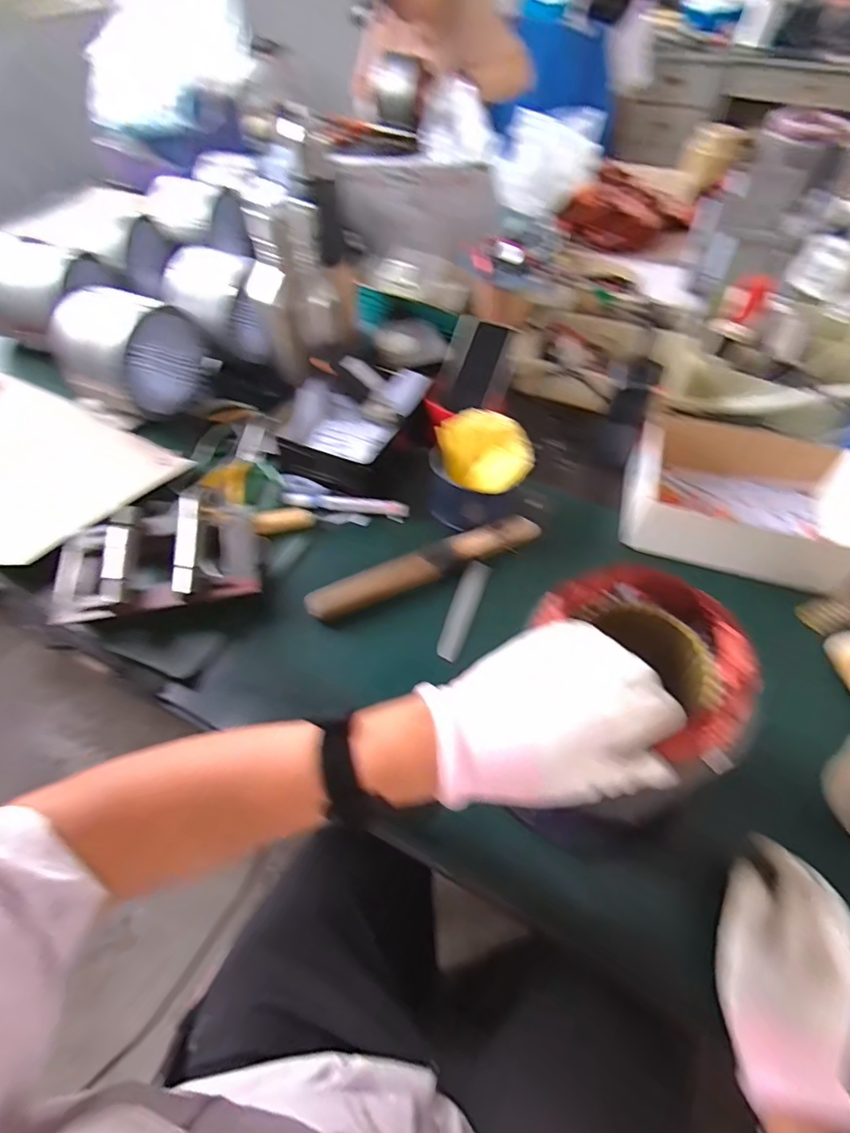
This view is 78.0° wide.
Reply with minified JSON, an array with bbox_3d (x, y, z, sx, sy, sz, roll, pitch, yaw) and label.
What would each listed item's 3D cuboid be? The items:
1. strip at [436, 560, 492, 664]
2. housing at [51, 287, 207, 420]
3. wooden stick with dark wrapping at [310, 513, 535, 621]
[{"bbox_3d":[0.042,0.047,0.573,0.028,0.007,0.121,22,59,4],"label":"strip"},{"bbox_3d":[-0.398,-0.291,0.721,0.146,0.139,0.137,19,55,14],"label":"housing"},{"bbox_3d":[0.005,-0.003,0.591,0.277,0.028,0.032,-22,56,-16],"label":"wooden stick with dark wrapping"}]

